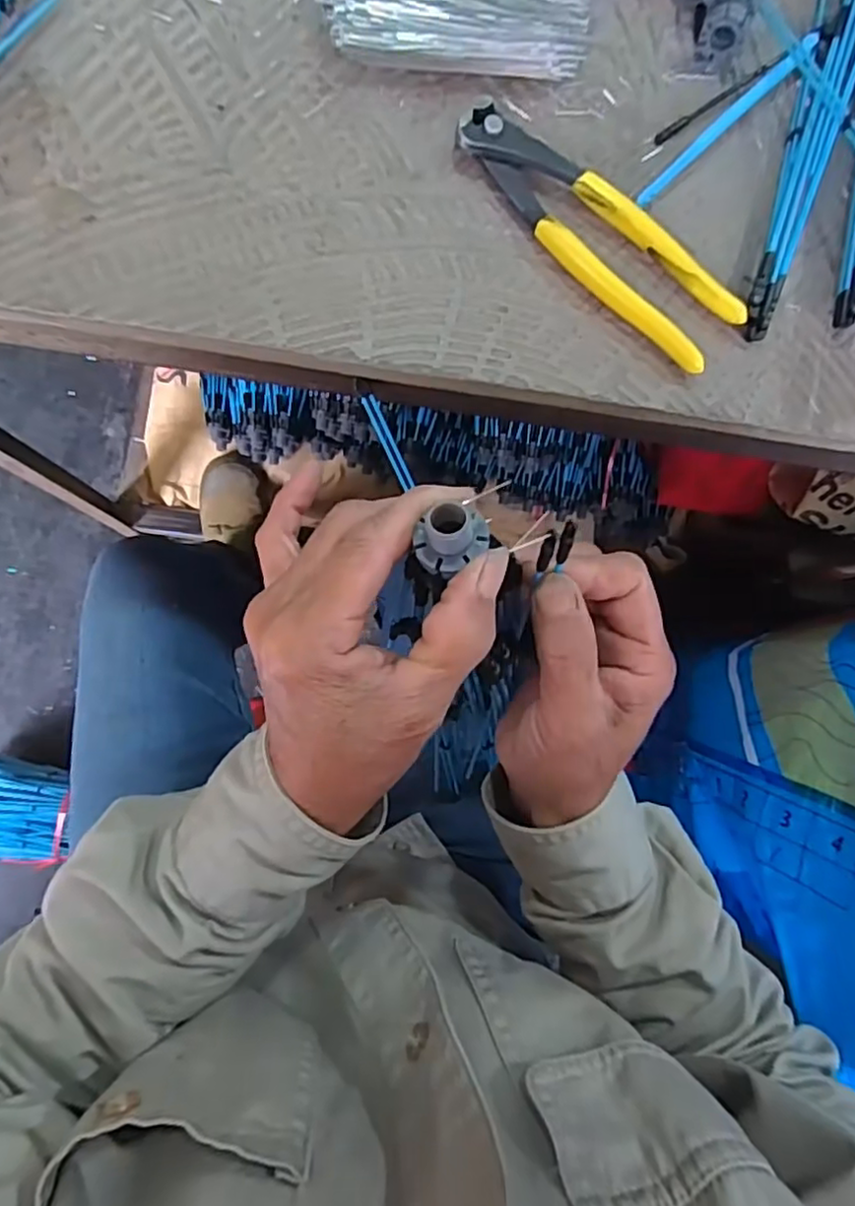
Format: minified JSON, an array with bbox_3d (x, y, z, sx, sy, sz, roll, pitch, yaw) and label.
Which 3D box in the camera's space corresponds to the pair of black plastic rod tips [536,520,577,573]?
[{"bbox_3d":[0.044,-0.019,0.221,0.012,0.020,0.004,-6,42,-6],"label":"pair of black plastic rod tips"}]

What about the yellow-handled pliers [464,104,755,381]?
[{"bbox_3d":[0.082,-0.182,0.322,0.163,0.013,0.042,41,82,0],"label":"yellow-handled pliers"}]

